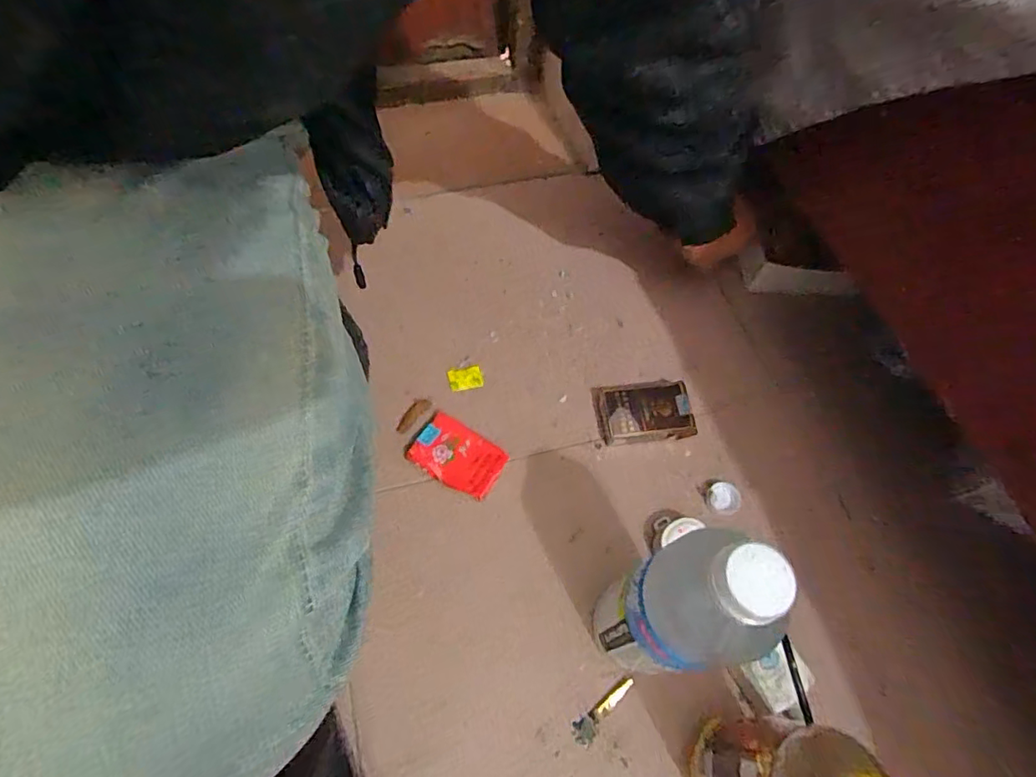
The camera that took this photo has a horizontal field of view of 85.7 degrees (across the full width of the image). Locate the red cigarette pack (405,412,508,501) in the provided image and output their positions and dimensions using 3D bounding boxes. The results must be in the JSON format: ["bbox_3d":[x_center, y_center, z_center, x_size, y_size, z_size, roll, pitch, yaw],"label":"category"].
[{"bbox_3d":[-0.061,0.071,0.559,0.090,0.026,0.059,30,63,12],"label":"red cigarette pack"}]

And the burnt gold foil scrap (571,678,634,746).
[{"bbox_3d":[0.072,0.272,0.474,0.066,0.005,0.017,-38,70,-22],"label":"burnt gold foil scrap"}]

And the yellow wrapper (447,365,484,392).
[{"bbox_3d":[-0.058,-0.011,0.615,0.036,0.005,0.026,-11,63,-10],"label":"yellow wrapper"}]

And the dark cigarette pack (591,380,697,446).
[{"bbox_3d":[0.134,0.024,0.600,0.099,0.025,0.067,-3,62,-6],"label":"dark cigarette pack"}]

